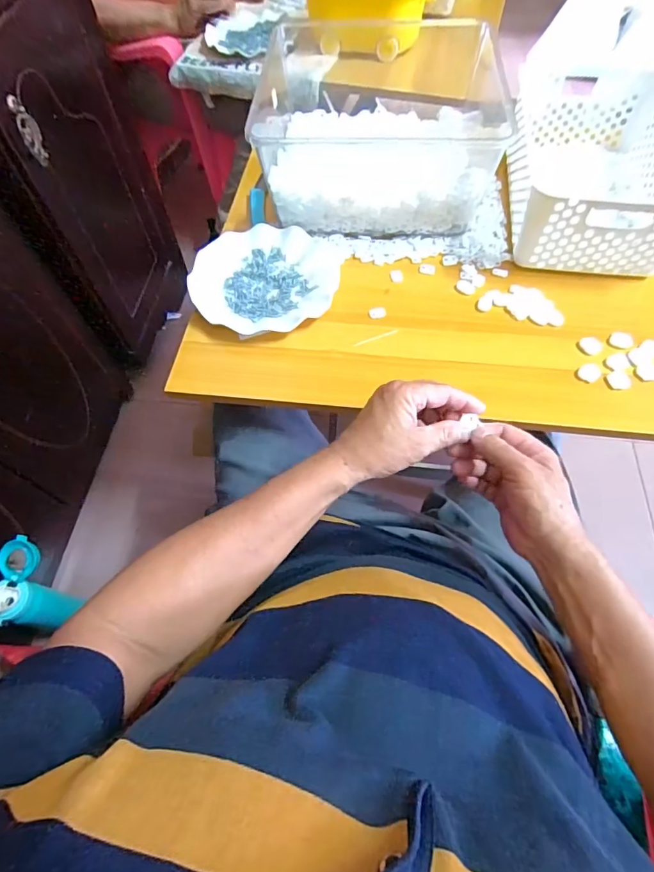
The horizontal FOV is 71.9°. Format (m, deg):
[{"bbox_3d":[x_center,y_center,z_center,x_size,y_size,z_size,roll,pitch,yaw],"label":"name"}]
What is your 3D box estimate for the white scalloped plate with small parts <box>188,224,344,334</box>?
[{"bbox_3d":[-0.080,-0.201,0.581,0.183,0.023,0.177,-1,60,1],"label":"white scalloped plate with small parts"}]

